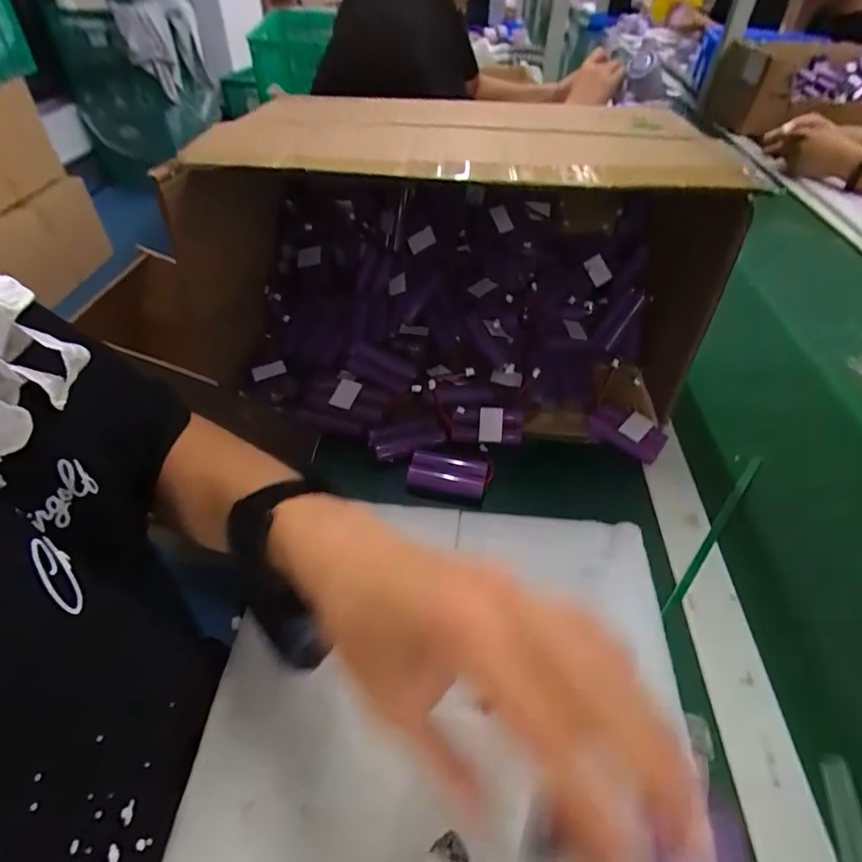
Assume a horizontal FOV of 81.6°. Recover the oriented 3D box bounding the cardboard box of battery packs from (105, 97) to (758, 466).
[{"bbox_3d":[0.012,-0.146,0.472,0.427,0.230,0.274,0,41,0],"label":"cardboard box of battery packs"}]

